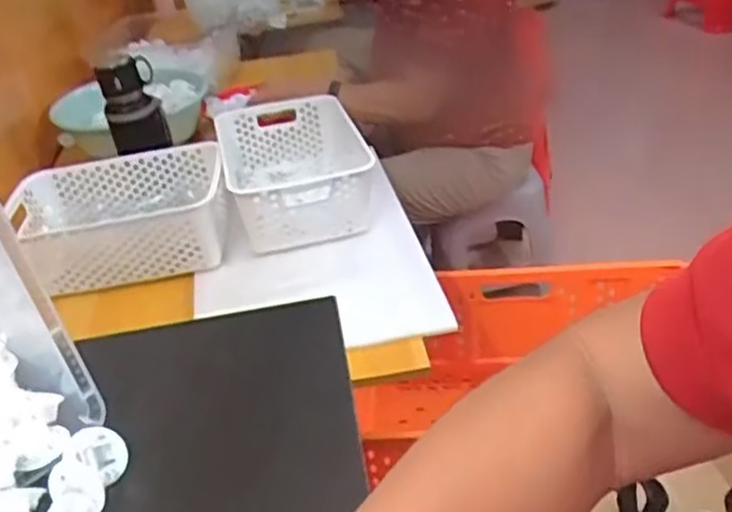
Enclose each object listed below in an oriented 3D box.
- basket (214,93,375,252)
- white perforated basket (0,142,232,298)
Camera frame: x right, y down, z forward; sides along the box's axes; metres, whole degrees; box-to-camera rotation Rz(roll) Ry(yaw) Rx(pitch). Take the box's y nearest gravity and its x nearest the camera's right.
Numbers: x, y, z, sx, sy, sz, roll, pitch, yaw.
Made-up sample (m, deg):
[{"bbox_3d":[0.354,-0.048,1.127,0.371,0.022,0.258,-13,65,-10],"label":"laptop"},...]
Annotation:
[{"bbox_3d":[-0.114,-0.138,1.134,0.228,0.127,0.329,-9,34,-4],"label":"basket"},{"bbox_3d":[-0.367,-0.062,1.051,0.313,0.097,0.212,-10,34,-4],"label":"white perforated basket"}]

